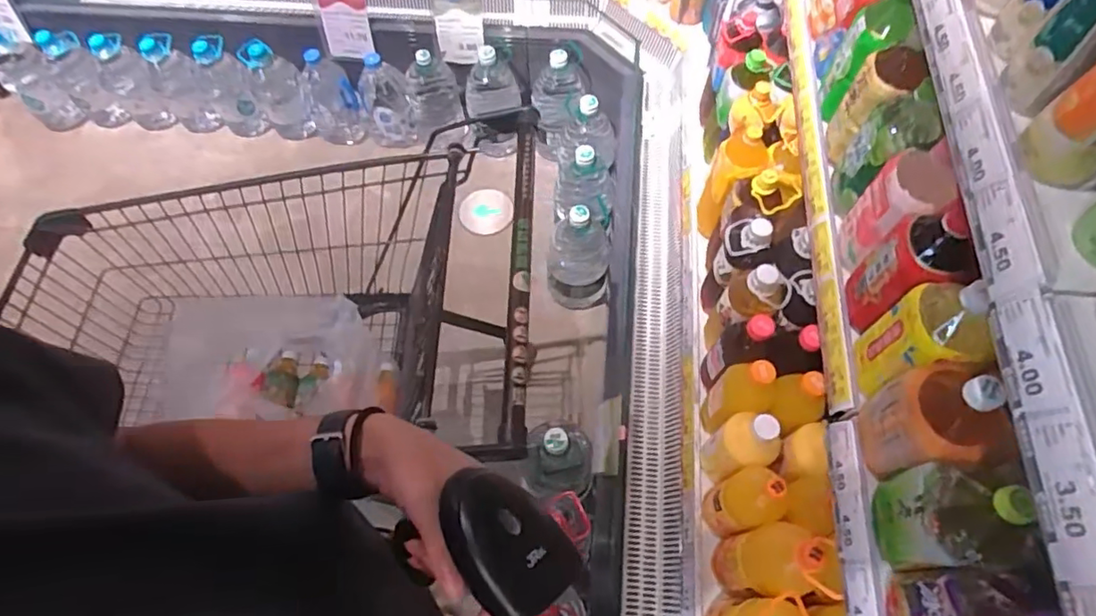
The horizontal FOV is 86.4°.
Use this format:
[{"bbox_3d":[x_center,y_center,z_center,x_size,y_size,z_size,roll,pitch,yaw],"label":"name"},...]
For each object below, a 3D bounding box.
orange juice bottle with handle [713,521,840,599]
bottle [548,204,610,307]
[{"bbox_3d":[0.323,0.376,0.868,0.085,0.287,0.095,-2,64,0],"label":"orange juice bottle with handle"},{"bbox_3d":[0.081,-0.121,1.606,0.164,0.338,0.151,3,64,2],"label":"bottle"}]

